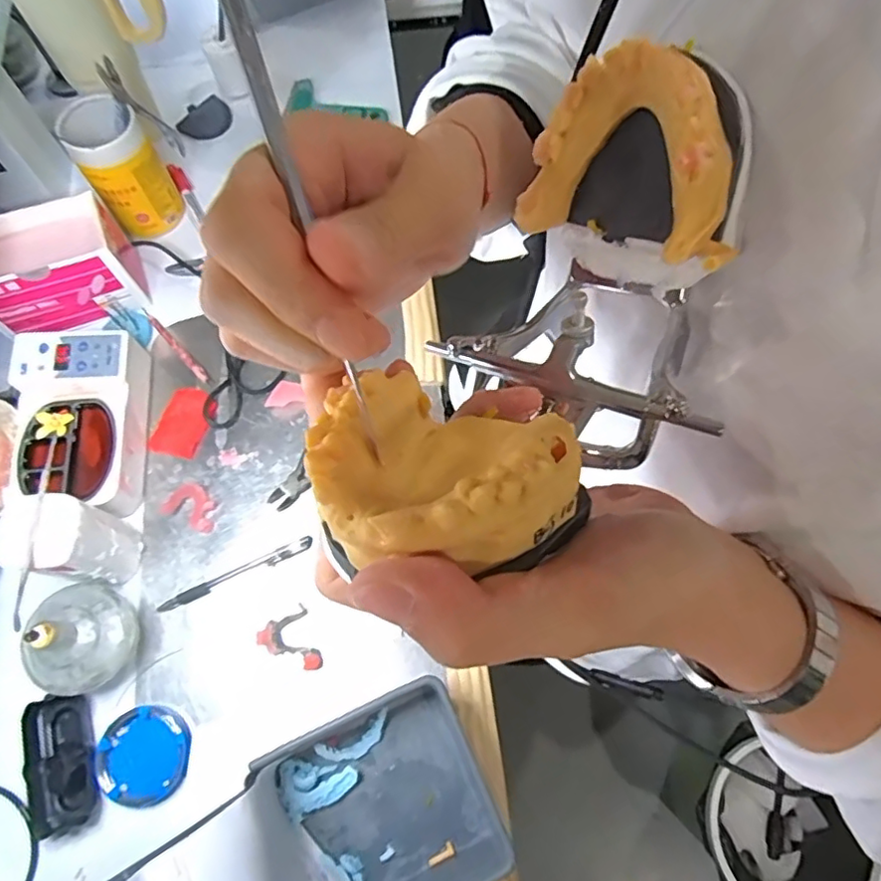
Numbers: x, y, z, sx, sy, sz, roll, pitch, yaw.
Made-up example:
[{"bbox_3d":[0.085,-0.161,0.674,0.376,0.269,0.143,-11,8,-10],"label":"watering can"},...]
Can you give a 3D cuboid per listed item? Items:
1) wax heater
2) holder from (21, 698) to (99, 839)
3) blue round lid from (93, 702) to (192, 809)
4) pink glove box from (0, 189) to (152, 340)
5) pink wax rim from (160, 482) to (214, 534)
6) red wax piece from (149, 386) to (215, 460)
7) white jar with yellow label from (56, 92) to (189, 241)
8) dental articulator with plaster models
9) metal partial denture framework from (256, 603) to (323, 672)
[{"bbox_3d":[-0.368,-0.021,0.609,0.114,0.069,0.187,-4,70,-1],"label":"wax heater"},{"bbox_3d":[-0.333,0.280,0.520,0.050,0.025,0.106,-16,71,-5],"label":"holder"},{"bbox_3d":[-0.266,0.282,0.529,0.077,0.009,0.078,0,70,0],"label":"blue round lid"},{"bbox_3d":[-0.425,-0.184,0.649,0.154,0.098,0.097,-21,72,-7],"label":"pink glove box"},{"bbox_3d":[-0.252,0.067,0.604,0.058,0.006,0.040,25,72,9],"label":"pink wax rim"},{"bbox_3d":[-0.281,-0.021,0.649,0.055,0.005,0.079,14,71,6],"label":"red wax piece"},{"bbox_3d":[-0.362,-0.310,0.679,0.080,0.120,0.081,-35,74,-11],"label":"white jar with yellow label"},{"bbox_3d":[0.035,-0.033,0.185,0.077,0.089,0.179,31,64,11],"label":"dental articulator with plaster models"},{"bbox_3d":[-0.139,0.192,0.556,0.049,0.012,0.060,-32,73,-10],"label":"metal partial denture framework"}]

